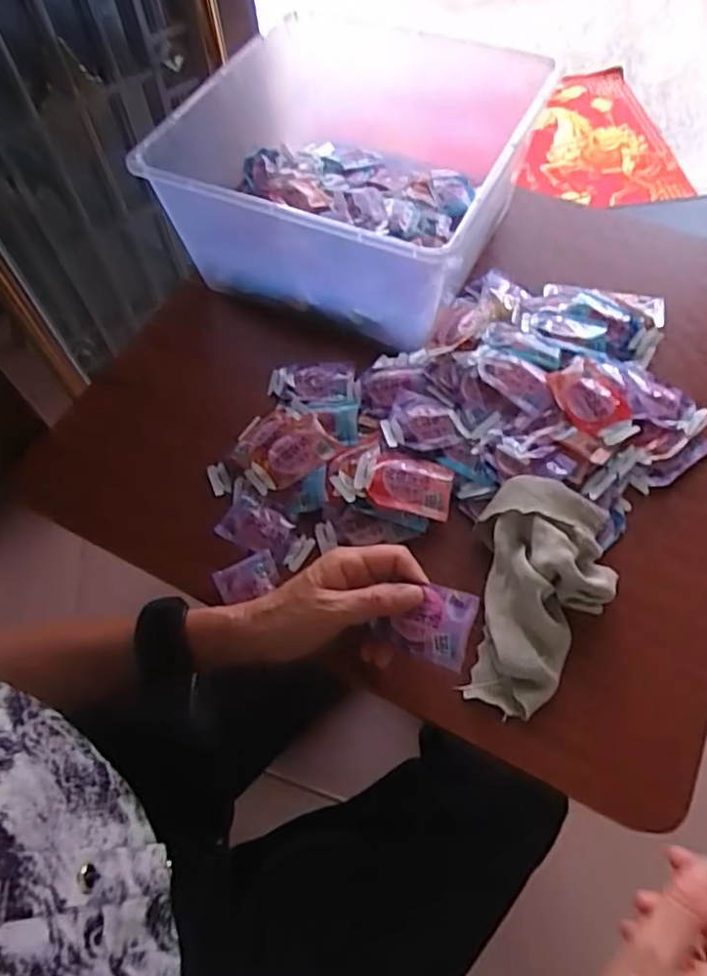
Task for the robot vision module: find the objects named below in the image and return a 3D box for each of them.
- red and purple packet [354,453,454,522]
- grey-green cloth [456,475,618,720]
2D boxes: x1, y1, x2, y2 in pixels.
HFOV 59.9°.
[{"bbox_3d":[0.041,-0.003,0.497,0.077,0.012,0.047,9,62,7],"label":"red and purple packet"},{"bbox_3d":[0.134,0.074,0.446,0.102,0.037,0.174,19,64,12],"label":"grey-green cloth"}]

